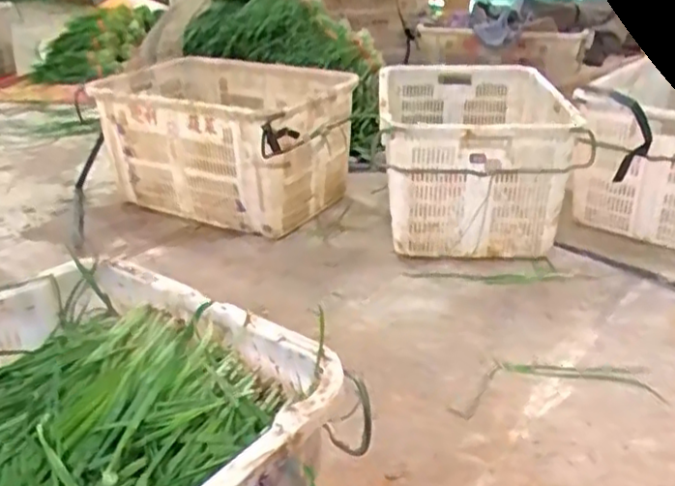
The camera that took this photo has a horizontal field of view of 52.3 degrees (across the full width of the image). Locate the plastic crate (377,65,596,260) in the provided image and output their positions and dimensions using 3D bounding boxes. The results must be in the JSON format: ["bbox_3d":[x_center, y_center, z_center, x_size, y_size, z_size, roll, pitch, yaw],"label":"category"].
[{"bbox_3d":[0.341,-0.239,1.858,0.473,0.349,0.657,0,26,1],"label":"plastic crate"}]

